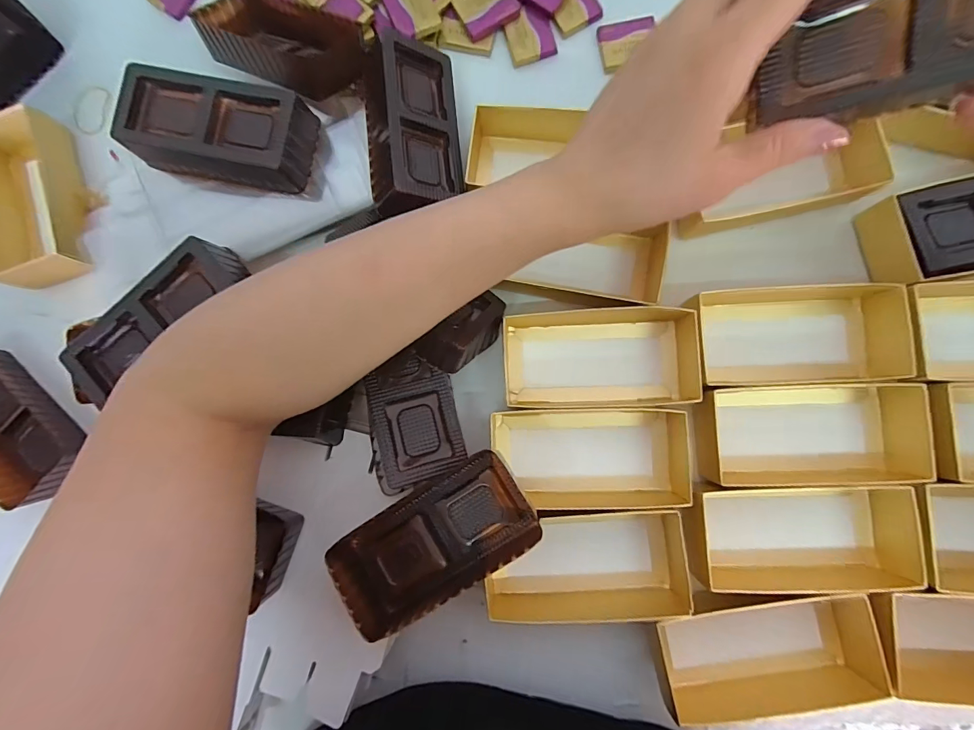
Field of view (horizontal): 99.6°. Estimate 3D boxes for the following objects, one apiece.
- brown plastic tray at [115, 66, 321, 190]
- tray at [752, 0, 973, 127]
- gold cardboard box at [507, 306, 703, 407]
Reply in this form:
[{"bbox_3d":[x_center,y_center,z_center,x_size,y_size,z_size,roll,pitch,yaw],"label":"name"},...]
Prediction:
[{"bbox_3d":[-0.166,-0.146,0.260,0.110,0.036,0.059,13,86,5],"label":"brown plastic tray"},{"bbox_3d":[0.169,-0.129,0.158,0.106,0.014,0.052,-3,121,33],"label":"tray"},{"bbox_3d":[0.070,-0.004,0.269,0.119,0.031,0.065,-2,85,4],"label":"gold cardboard box"}]

